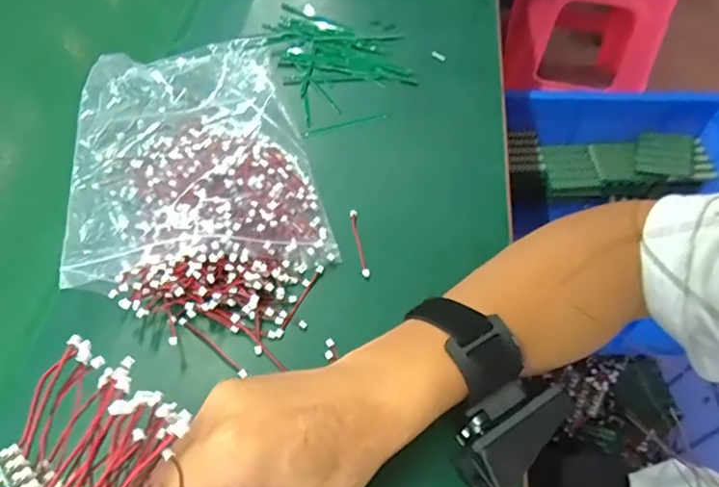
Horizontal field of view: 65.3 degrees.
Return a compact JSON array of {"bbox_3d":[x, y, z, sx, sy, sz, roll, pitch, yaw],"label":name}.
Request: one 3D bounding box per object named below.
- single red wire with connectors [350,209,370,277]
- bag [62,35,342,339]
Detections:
[{"bbox_3d":[0.000,-0.002,0.394,0.005,0.004,0.057,-7,54,-6],"label":"single red wire with connectors"},{"bbox_3d":[-0.121,-0.061,0.417,0.162,0.033,0.277,-12,54,-10],"label":"bag"}]

